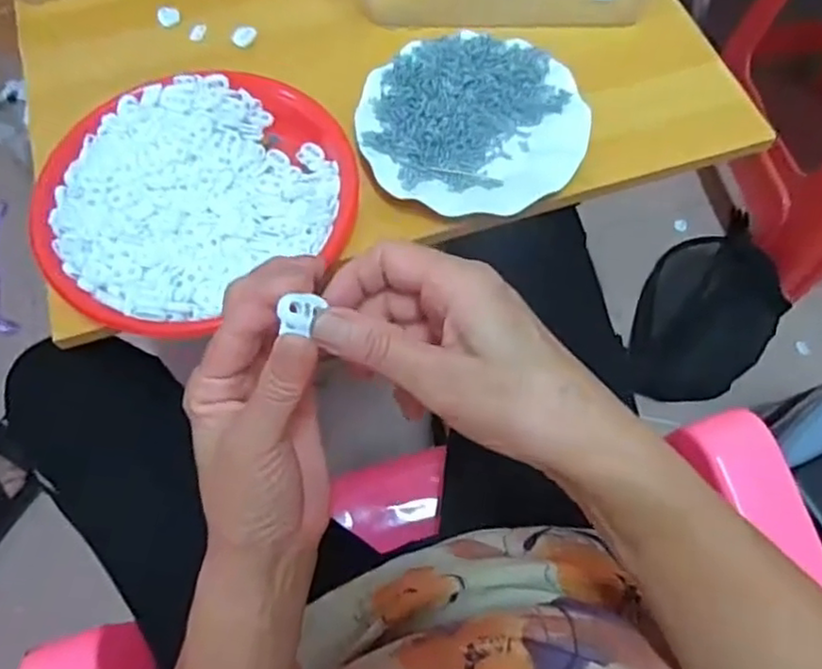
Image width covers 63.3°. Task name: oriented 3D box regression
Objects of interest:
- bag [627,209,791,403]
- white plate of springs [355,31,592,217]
[{"bbox_3d":[0.463,-0.054,1.023,0.190,0.079,0.361,27,68,13],"label":"bag"},{"bbox_3d":[0.051,-0.175,0.546,0.181,0.017,0.169,0,65,1],"label":"white plate of springs"}]

